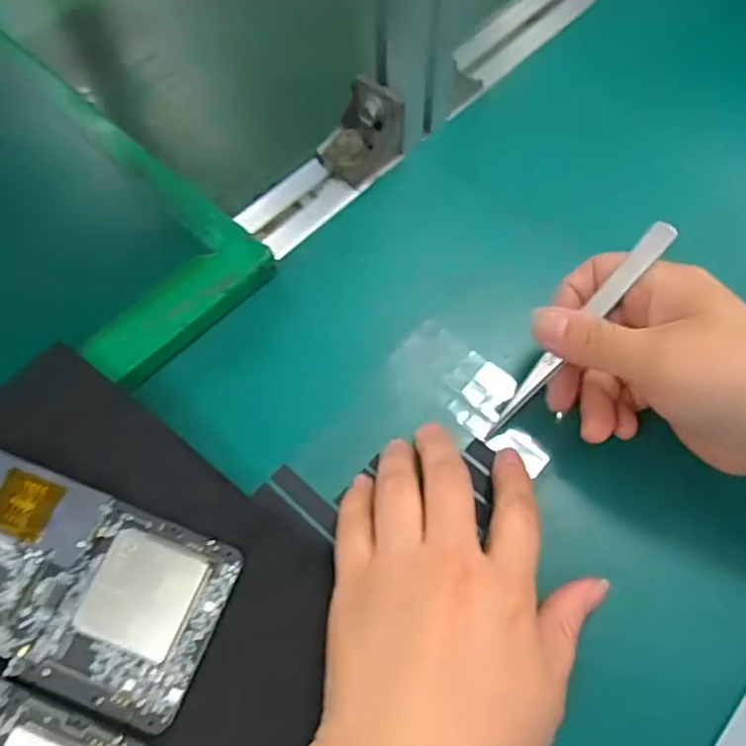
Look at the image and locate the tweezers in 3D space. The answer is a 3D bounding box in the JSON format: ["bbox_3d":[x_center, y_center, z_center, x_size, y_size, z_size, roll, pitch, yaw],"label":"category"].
[{"bbox_3d":[0.091,-0.018,0.281,0.011,0.005,0.119,44,106,18],"label":"tweezers"}]

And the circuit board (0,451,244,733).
[{"bbox_3d":[-0.137,0.078,0.249,0.150,0.012,0.072,19,64,8],"label":"circuit board"}]

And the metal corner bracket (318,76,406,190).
[{"bbox_3d":[-0.006,-0.141,0.364,0.036,0.041,0.042,38,70,18],"label":"metal corner bracket"}]

